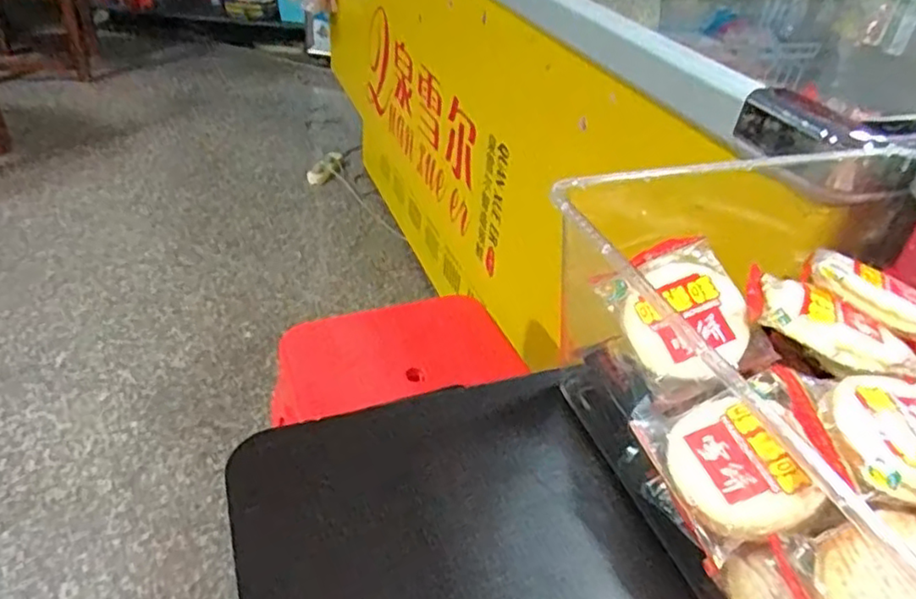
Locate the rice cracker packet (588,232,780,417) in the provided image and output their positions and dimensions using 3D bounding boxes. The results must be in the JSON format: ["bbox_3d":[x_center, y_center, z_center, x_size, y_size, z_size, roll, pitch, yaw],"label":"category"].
[{"bbox_3d":[0.141,0.010,0.408,0.079,0.014,0.096,-21,70,-7],"label":"rice cracker packet"}]

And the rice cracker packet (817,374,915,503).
[{"bbox_3d":[0.230,0.072,0.337,0.087,0.020,0.074,3,38,-2],"label":"rice cracker packet"}]

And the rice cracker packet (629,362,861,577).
[{"bbox_3d":[0.153,0.080,0.346,0.095,0.022,0.084,-24,47,-1],"label":"rice cracker packet"}]

